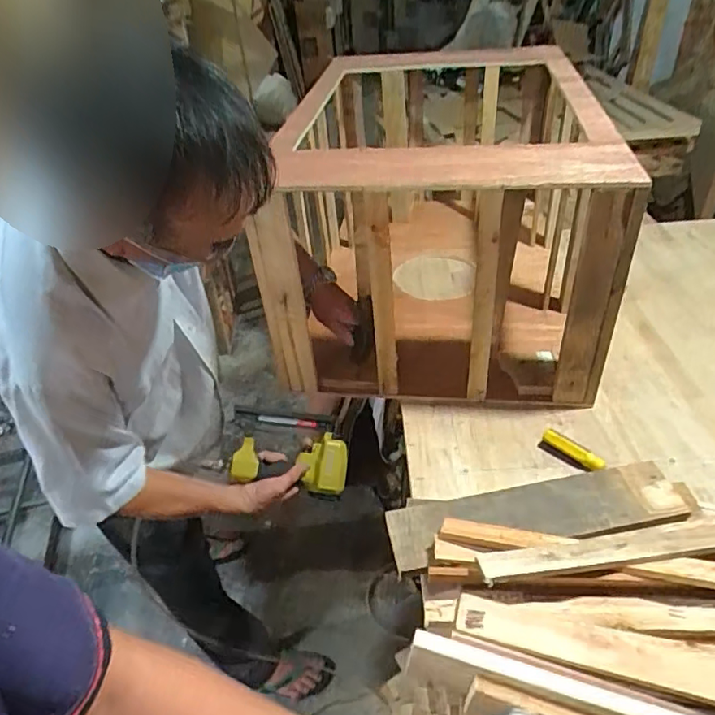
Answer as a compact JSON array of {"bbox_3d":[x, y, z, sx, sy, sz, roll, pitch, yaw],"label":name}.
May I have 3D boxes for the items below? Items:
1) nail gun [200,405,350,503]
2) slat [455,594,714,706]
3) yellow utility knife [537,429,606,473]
[{"bbox_3d":[-0.137,0.171,1.007,0.239,0.060,0.145,5,80,4],"label":"nail gun"},{"bbox_3d":[0.277,0.276,0.493,0.369,0.018,0.044,9,38,16],"label":"slat"},{"bbox_3d":[0.320,0.140,0.821,0.024,0.027,0.096,-33,47,-32],"label":"yellow utility knife"}]

